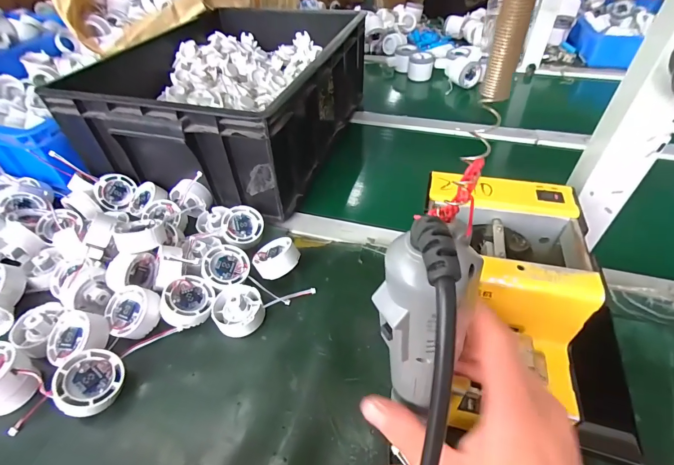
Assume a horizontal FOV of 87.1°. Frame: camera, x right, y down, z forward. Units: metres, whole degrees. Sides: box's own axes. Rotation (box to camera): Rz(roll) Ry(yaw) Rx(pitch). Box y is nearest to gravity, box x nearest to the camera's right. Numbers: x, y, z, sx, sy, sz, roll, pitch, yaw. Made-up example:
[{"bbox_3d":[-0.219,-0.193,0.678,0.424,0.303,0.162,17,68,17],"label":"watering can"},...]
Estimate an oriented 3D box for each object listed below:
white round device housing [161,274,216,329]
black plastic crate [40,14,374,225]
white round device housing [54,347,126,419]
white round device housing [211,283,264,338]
[{"bbox_3d":[-0.167,0.077,0.396,0.054,0.018,0.054,18,45,-20],"label":"white round device housing"},{"bbox_3d":[-0.177,-0.257,0.634,0.357,0.155,0.469,10,46,13],"label":"black plastic crate"},{"bbox_3d":[-0.234,0.142,0.335,0.053,0.025,0.055,31,43,-8],"label":"white round device housing"},{"bbox_3d":[-0.111,0.085,0.398,0.053,0.030,0.060,-20,47,-16],"label":"white round device housing"}]

